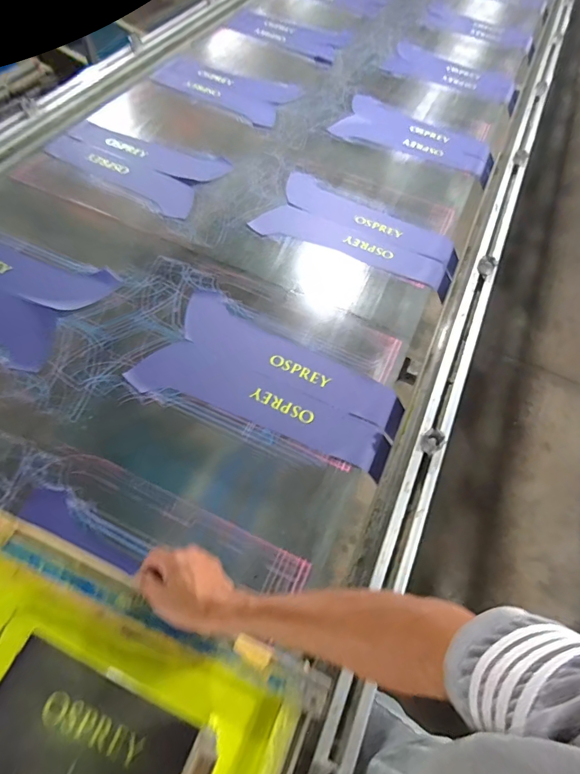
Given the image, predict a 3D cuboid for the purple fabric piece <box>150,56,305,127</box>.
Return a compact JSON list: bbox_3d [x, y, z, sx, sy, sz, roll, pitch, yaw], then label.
[{"bbox_3d":[-0.205,-0.972,1.379,0.449,0.022,0.199,29,71,11],"label":"purple fabric piece"}]

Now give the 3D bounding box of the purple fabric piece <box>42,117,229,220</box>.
[{"bbox_3d":[-0.431,-0.596,1.149,0.475,0.019,0.247,22,63,7],"label":"purple fabric piece"}]

